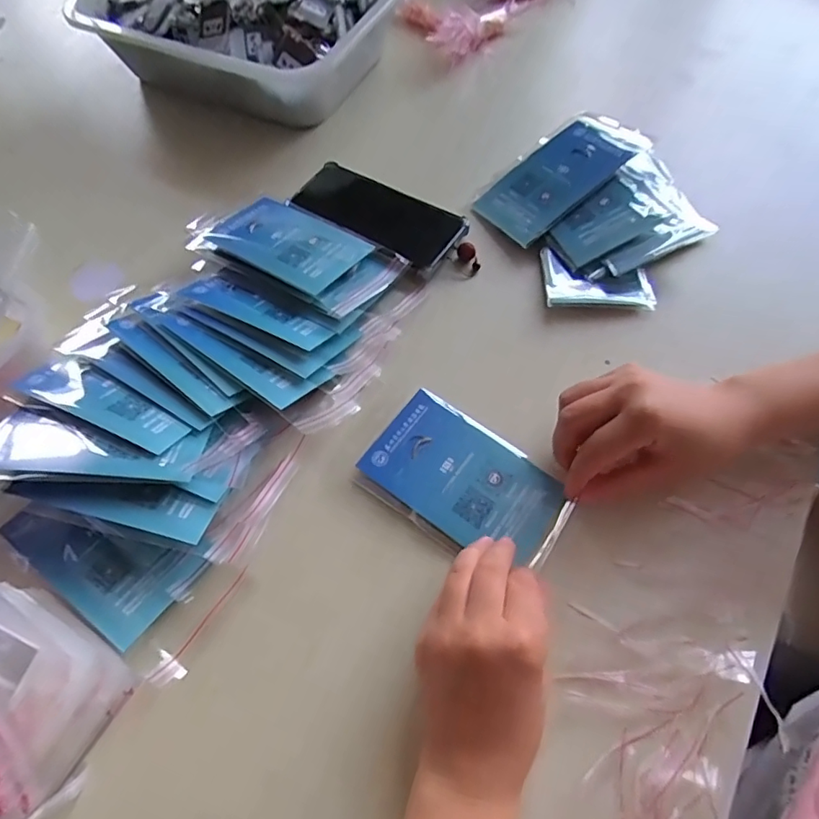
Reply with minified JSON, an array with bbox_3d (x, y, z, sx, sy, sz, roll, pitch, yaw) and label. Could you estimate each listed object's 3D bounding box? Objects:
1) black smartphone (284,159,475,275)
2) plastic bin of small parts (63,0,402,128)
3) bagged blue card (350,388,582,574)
[{"bbox_3d":[-0.032,-0.185,0.497,0.164,0.010,0.072,29,67,17],"label":"black smartphone"},{"bbox_3d":[-0.182,-0.440,0.602,0.318,0.084,0.234,24,66,14],"label":"plastic bin of small parts"},{"bbox_3d":[0.040,0.052,0.381,0.141,0.007,0.090,32,68,18],"label":"bagged blue card"}]

